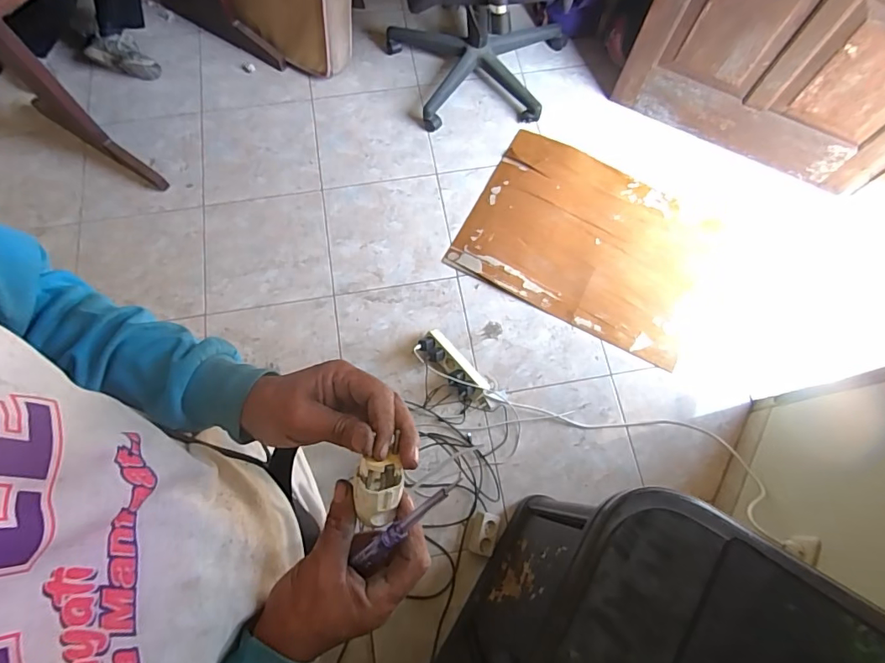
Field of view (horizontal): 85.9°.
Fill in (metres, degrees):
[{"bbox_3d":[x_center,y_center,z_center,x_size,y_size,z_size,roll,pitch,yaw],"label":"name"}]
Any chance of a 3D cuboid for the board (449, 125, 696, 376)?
[{"bbox_3d":[0.478,-0.314,1.574,0.743,0.037,0.593,27,74,7],"label":"board"}]

